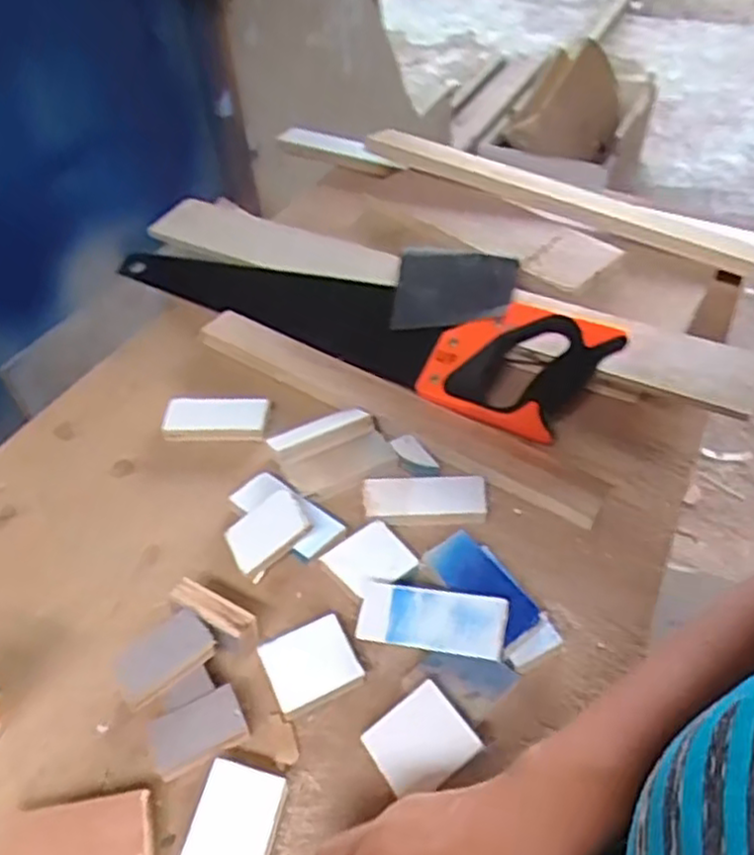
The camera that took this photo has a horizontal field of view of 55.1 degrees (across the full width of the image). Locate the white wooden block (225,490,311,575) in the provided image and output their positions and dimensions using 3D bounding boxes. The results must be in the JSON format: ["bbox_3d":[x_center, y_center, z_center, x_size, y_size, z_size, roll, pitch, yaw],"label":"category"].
[{"bbox_3d":[-0.079,0.074,0.522,0.058,0.007,0.041,-35,65,-2],"label":"white wooden block"}]

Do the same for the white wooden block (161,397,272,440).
[{"bbox_3d":[-0.137,-0.007,0.623,0.087,0.021,0.040,-1,44,-3],"label":"white wooden block"}]

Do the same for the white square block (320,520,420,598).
[{"bbox_3d":[-0.003,0.095,0.520,0.055,0.009,0.048,-29,57,-34],"label":"white square block"}]

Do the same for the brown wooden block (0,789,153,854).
[{"bbox_3d":[-0.164,0.230,0.393,0.080,0.021,0.047,-6,45,-7],"label":"brown wooden block"}]

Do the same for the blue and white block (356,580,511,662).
[{"bbox_3d":[0.035,0.124,0.467,0.097,0.006,0.039,2,70,24],"label":"blue and white block"}]

